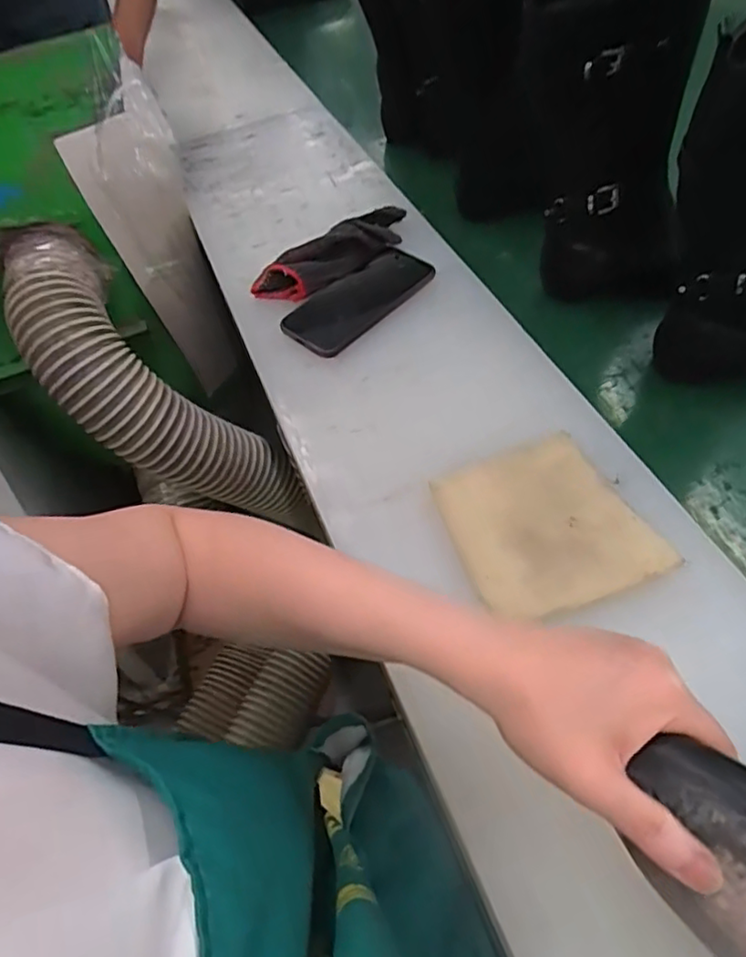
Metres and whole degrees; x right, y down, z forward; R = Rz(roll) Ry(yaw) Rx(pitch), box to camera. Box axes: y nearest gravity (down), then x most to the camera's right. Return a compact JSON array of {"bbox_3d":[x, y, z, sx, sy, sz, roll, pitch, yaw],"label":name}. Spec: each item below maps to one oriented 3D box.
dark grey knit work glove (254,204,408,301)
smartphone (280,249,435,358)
[{"bbox_3d":[-0.034,-0.239,0.666,0.190,0.024,0.062,-37,57,-18],"label":"dark grey knit work glove"},{"bbox_3d":[-0.013,-0.183,0.631,0.156,0.011,0.078,-37,57,-18],"label":"smartphone"}]

